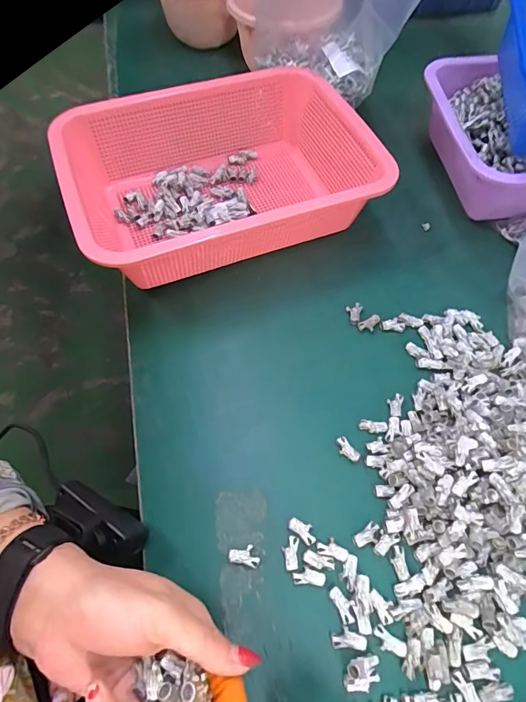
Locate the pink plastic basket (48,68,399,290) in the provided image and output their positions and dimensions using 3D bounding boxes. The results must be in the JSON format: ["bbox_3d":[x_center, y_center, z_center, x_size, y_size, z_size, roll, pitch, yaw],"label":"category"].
[{"bbox_3d":[-0.045,-0.176,0.419,0.289,0.084,0.204,-22,64,-13],"label":"pink plastic basket"}]

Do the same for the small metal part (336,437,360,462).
[{"bbox_3d":[0.069,0.081,0.333,0.011,0.005,0.022,-31,66,-17],"label":"small metal part"}]

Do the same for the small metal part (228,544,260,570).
[{"bbox_3d":[-0.013,0.148,0.296,0.022,0.007,0.014,13,62,6],"label":"small metal part"}]

